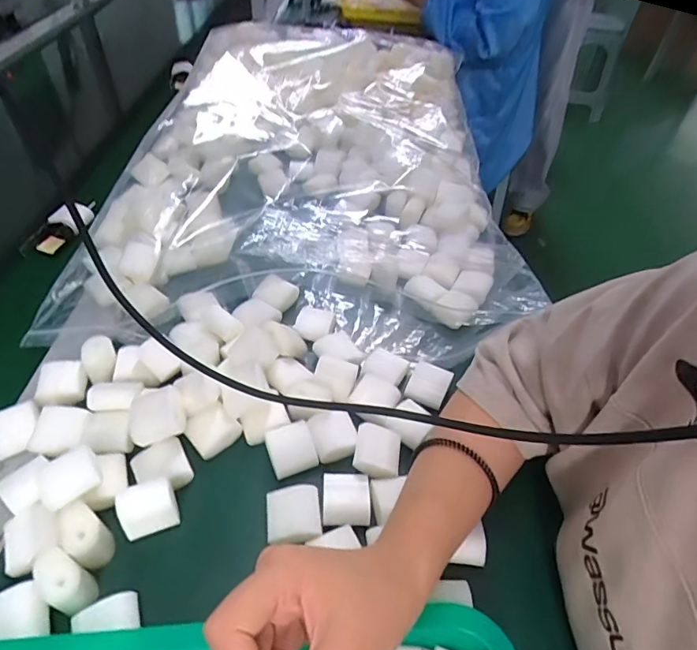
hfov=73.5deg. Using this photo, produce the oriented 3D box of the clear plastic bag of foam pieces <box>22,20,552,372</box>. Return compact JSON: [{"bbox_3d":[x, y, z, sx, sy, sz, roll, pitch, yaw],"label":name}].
[{"bbox_3d":[-0.050,-0.217,0.594,0.456,0.107,0.572,2,46,-2],"label":"clear plastic bag of foam pieces"}]

